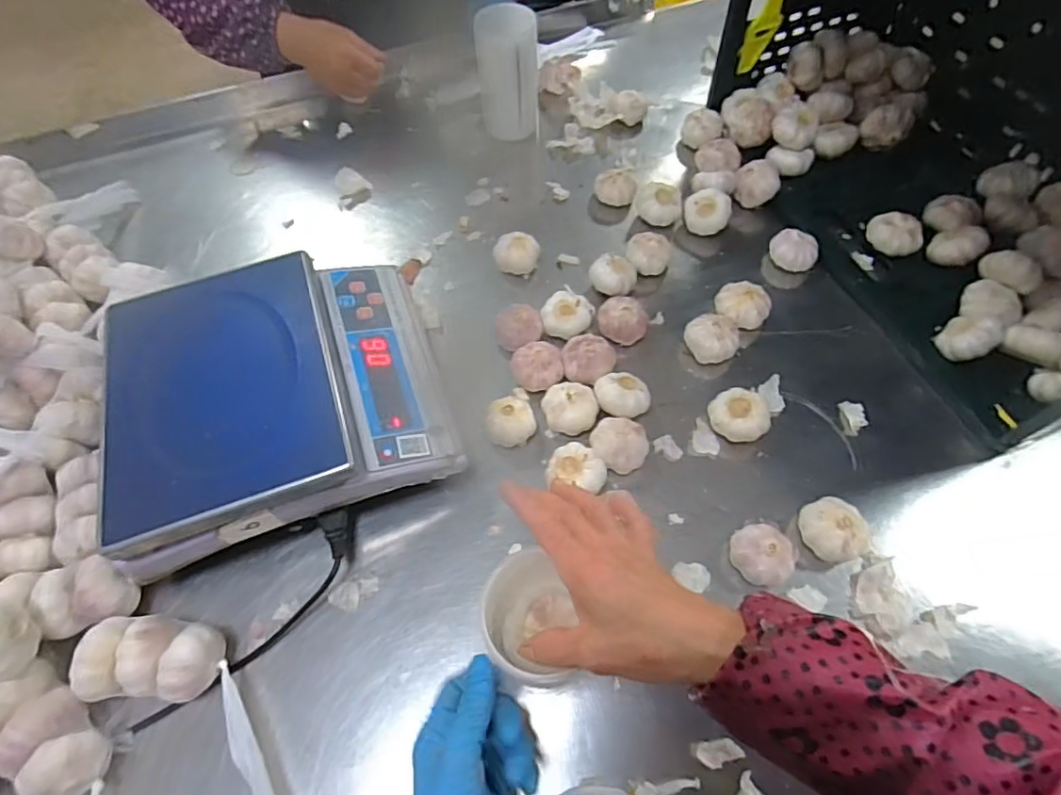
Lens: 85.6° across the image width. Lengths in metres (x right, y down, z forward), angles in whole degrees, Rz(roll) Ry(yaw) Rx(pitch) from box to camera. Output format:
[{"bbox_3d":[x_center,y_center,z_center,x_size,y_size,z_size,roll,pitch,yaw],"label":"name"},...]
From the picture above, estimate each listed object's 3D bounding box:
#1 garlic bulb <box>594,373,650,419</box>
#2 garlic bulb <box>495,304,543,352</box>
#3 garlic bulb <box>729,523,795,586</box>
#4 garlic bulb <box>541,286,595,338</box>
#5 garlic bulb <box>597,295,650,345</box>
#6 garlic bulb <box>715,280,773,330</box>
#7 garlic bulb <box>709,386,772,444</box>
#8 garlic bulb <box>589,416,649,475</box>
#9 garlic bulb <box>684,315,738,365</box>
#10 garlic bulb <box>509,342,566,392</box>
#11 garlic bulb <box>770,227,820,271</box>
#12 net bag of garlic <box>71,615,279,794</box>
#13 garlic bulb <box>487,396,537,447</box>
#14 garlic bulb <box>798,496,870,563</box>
[{"bbox_3d":[0.100,0.002,0.620,0.059,0.046,0.058,-2,59,1],"label":"garlic bulb"},{"bbox_3d":[-0.014,-0.077,0.664,0.056,0.041,0.052,-6,59,-2],"label":"garlic bulb"},{"bbox_3d":[0.215,0.144,0.528,0.052,0.042,0.056,-35,64,-18],"label":"garlic bulb"},{"bbox_3d":[0.043,-0.095,0.679,0.056,0.043,0.049,16,61,11],"label":"garlic bulb"},{"bbox_3d":[0.110,-0.091,0.679,0.056,0.041,0.054,2,59,3],"label":"garlic bulb"},{"bbox_3d":[0.252,-0.107,0.685,0.063,0.041,0.059,24,63,16],"label":"garlic bulb"},{"bbox_3d":[0.219,0.017,0.601,0.059,0.039,0.059,-1,59,1],"label":"garlic bulb"},{"bbox_3d":[0.090,0.050,0.591,0.057,0.038,0.052,-1,59,1],"label":"garlic bulb"},{"bbox_3d":[0.208,-0.066,0.660,0.057,0.042,0.055,5,59,5],"label":"garlic bulb"},{"bbox_3d":[0.008,-0.033,0.642,0.058,0.033,0.051,-2,59,1],"label":"garlic bulb"},{"bbox_3d":[0.334,-0.185,0.731,0.058,0.043,0.050,29,64,18],"label":"garlic bulb"},{"bbox_3d":[-0.258,0.264,0.457,0.242,0.058,0.093,34,66,20],"label":"net bag of garlic"},{"bbox_3d":[-0.020,0.027,0.603,0.052,0.038,0.053,-5,59,-1],"label":"garlic bulb"},{"bbox_3d":[0.285,0.125,0.541,0.053,0.047,0.058,-1,59,1],"label":"garlic bulb"}]

